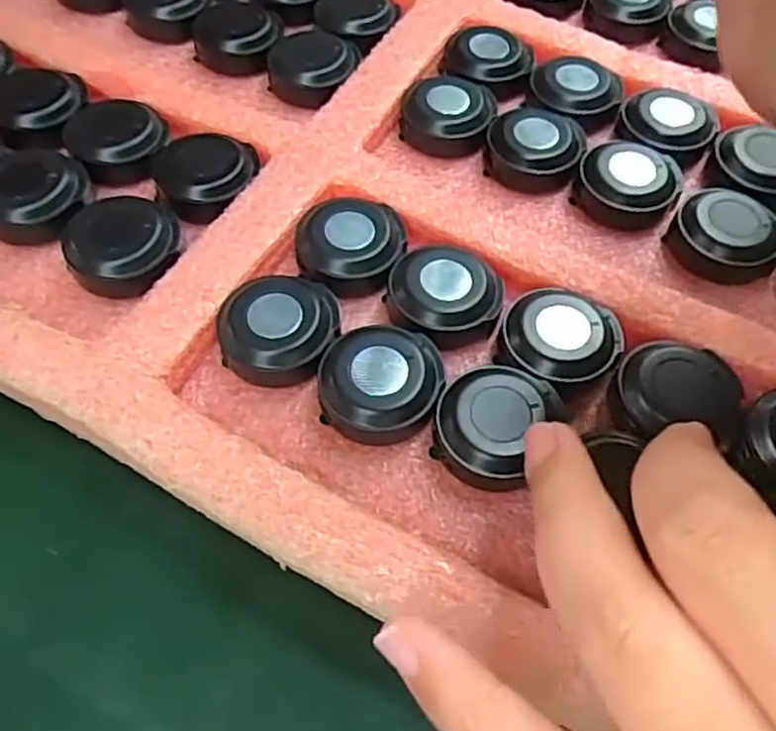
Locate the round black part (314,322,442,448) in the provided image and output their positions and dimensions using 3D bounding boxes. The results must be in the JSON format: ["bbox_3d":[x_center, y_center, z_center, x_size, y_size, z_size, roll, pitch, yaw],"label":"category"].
[{"bbox_3d":[-0.002,0.004,0.177,0.029,0.013,0.029,1,61,-2],"label":"round black part"}]

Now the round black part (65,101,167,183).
[{"bbox_3d":[-0.083,-0.071,0.218,0.029,0.010,0.029,1,59,-2],"label":"round black part"}]

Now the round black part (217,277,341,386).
[{"bbox_3d":[-0.028,-0.008,0.183,0.030,0.011,0.032,1,61,-2],"label":"round black part"}]

